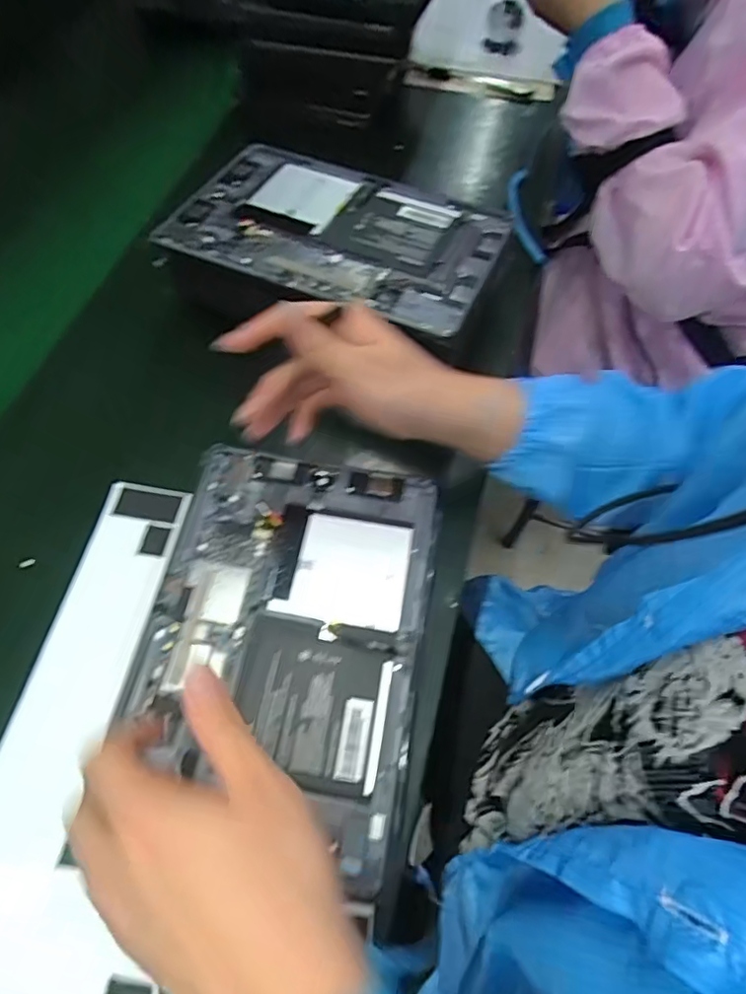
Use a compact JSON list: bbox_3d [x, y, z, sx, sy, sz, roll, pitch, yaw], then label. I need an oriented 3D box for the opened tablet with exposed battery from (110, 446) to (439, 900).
[{"bbox_3d":[-0.055,0.081,0.374,0.169,0.010,0.240,7,61,5],"label":"opened tablet with exposed battery"}]

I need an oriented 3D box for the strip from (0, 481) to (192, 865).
[{"bbox_3d":[-0.189,0.098,0.391,0.062,0.010,0.241,8,61,5],"label":"strip"}]

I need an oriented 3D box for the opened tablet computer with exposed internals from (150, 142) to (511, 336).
[{"bbox_3d":[-0.032,-0.223,0.485,0.264,0.016,0.165,21,63,12],"label":"opened tablet computer with exposed internals"}]

